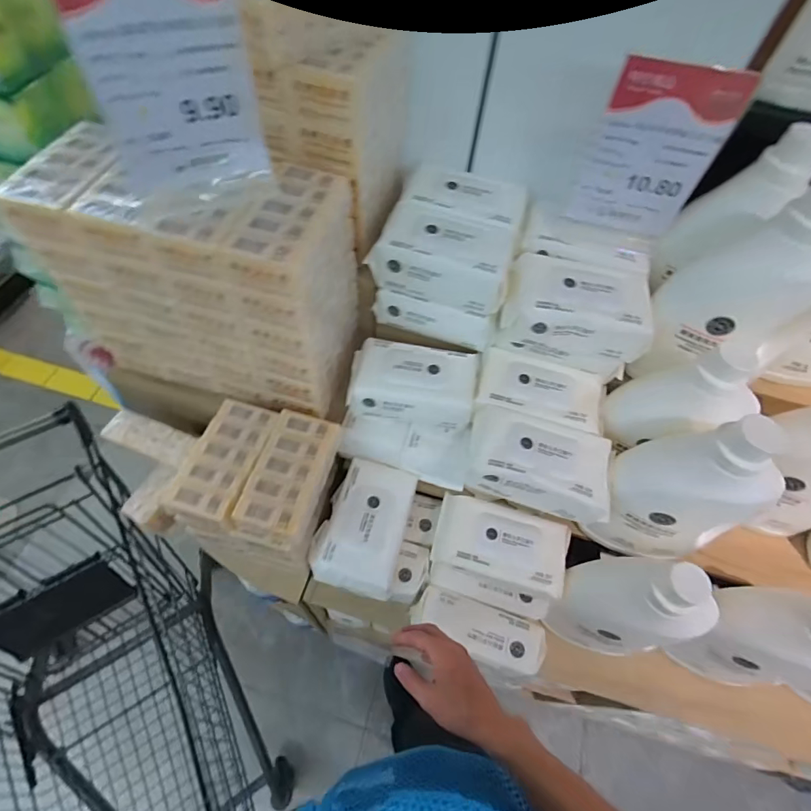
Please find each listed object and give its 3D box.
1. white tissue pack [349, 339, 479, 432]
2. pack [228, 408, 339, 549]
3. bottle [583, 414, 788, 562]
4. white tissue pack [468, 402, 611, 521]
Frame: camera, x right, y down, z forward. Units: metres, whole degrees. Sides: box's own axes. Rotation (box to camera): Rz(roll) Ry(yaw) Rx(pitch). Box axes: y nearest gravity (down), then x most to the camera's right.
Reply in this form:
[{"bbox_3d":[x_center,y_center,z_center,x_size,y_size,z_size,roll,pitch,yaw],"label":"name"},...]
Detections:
[{"bbox_3d":[0.013,-0.034,0.709,0.179,0.083,0.118,7,58,0],"label":"white tissue pack"},{"bbox_3d":[-0.161,0.102,0.639,0.092,0.063,0.177,14,58,4],"label":"pack"},{"bbox_3d":[0.368,0.112,0.586,0.149,0.287,0.084,14,58,4],"label":"bottle"},{"bbox_3d":[0.183,0.077,0.625,0.190,0.063,0.107,14,58,4],"label":"white tissue pack"}]

